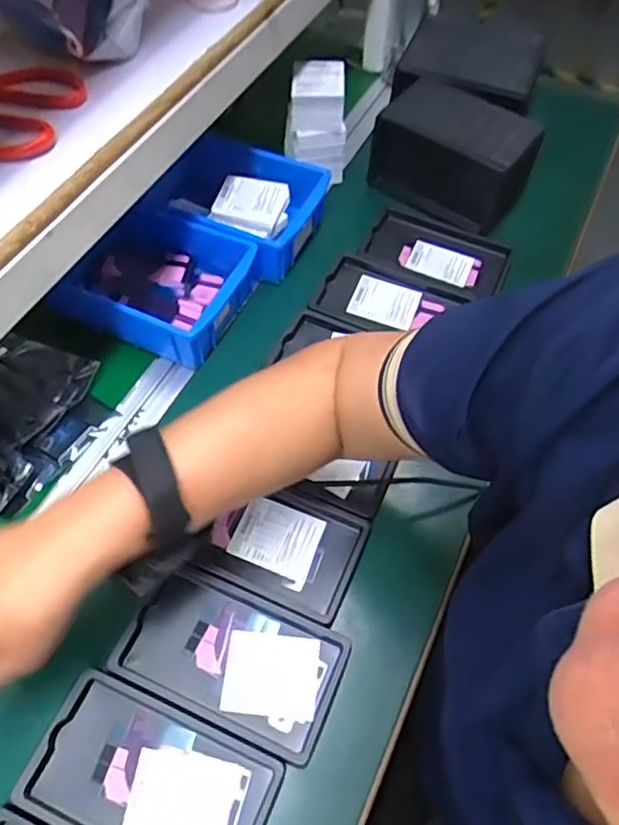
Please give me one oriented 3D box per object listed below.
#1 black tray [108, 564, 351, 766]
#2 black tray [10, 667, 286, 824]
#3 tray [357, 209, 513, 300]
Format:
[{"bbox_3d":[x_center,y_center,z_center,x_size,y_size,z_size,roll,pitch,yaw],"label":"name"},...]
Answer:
[{"bbox_3d":[-0.058,0.183,0.472,0.157,0.010,0.093,20,59,11],"label":"black tray"},{"bbox_3d":[-0.107,0.252,0.427,0.158,0.020,0.093,20,59,11],"label":"black tray"},{"bbox_3d":[0.143,-0.178,0.711,0.154,0.022,0.098,23,60,13],"label":"tray"}]

